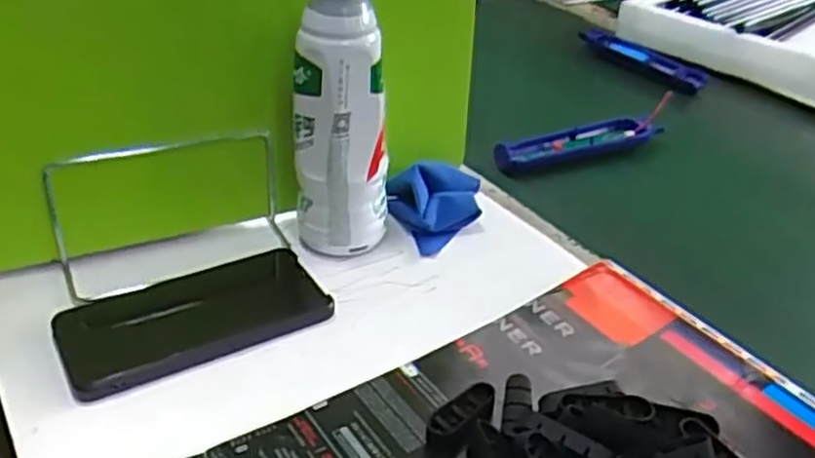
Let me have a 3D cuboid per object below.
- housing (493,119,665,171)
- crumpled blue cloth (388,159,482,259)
[{"bbox_3d":[0.161,-0.078,0.705,0.177,0.027,0.024,-12,36,-21],"label":"housing"},{"bbox_3d":[0.020,-0.024,0.573,0.070,0.042,0.092,3,34,1],"label":"crumpled blue cloth"}]

